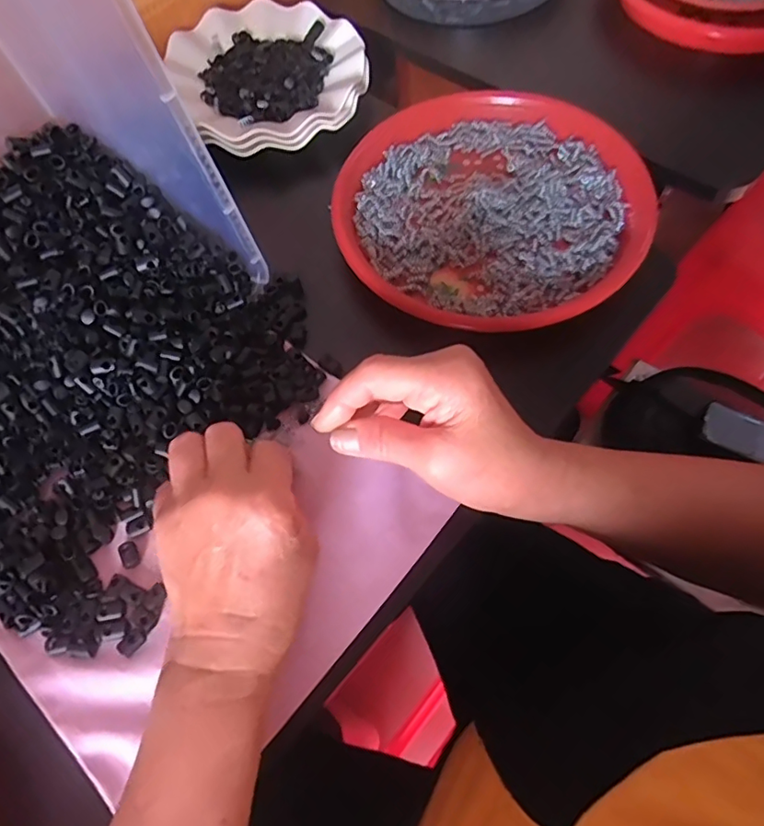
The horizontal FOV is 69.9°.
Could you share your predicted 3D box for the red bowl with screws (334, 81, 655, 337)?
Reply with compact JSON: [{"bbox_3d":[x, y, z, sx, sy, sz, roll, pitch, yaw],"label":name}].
[{"bbox_3d":[0.083,-0.163,0.428,0.229,0.039,0.229,-2,64,4],"label":"red bowl with screws"}]

